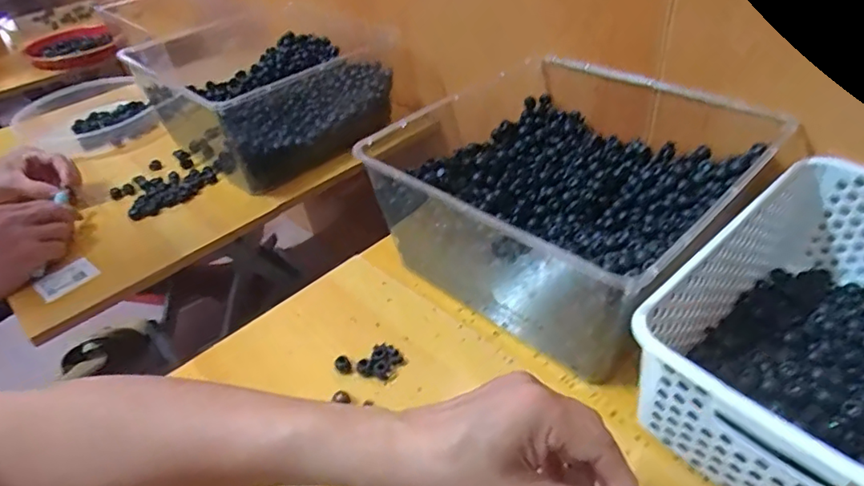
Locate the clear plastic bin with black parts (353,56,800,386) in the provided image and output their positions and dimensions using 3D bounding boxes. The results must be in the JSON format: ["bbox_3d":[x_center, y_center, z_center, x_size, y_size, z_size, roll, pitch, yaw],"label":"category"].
[{"bbox_3d":[0.138,-0.046,0.556,0.308,0.142,0.294,-34,46,-29],"label":"clear plastic bin with black parts"}]

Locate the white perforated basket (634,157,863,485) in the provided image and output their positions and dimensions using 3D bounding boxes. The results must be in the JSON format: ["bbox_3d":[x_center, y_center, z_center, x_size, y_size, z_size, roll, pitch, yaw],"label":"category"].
[{"bbox_3d":[0.311,0.073,0.409,0.297,0.113,0.208,-34,46,-29],"label":"white perforated basket"}]

